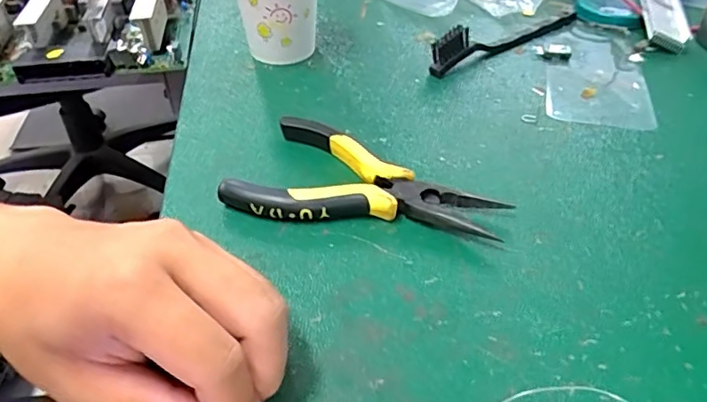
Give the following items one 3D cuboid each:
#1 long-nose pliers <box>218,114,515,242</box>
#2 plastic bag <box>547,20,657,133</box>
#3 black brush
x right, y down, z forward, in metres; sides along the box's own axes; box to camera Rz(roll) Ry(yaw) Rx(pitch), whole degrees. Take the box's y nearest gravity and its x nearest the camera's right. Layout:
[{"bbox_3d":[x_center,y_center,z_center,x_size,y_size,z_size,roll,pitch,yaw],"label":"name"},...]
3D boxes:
[{"bbox_3d":[0.007,-0.011,0.318,0.146,0.017,0.077,10,42,13],"label":"long-nose pliers"},{"bbox_3d":[0.189,-0.104,0.433,0.069,0.004,0.159,9,42,11],"label":"plastic bag"},{"bbox_3d":[0.126,-0.136,0.444,0.157,0.033,0.013,-23,46,-24],"label":"black brush"}]

